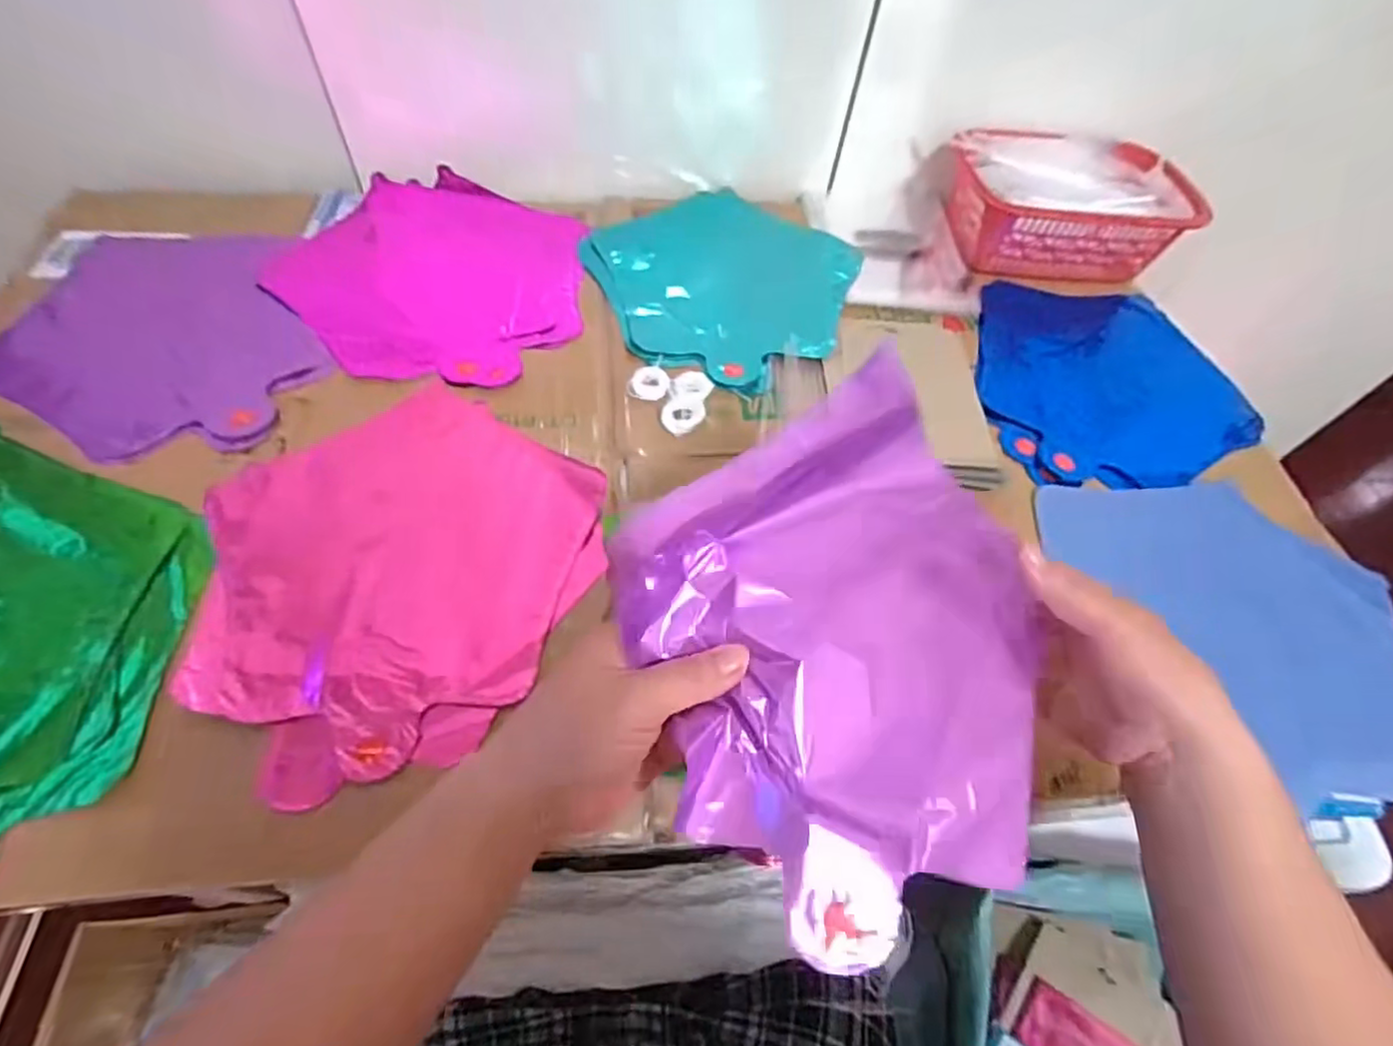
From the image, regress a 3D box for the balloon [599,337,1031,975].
[{"bbox_3d":[0.077,0.047,0.279,0.189,0.074,0.179,-31,65,-22],"label":"balloon"}]

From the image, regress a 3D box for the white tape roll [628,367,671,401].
[{"bbox_3d":[-0.035,-0.104,0.498,0.029,0.008,0.028,2,58,-4],"label":"white tape roll"}]

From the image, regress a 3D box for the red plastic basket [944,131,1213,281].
[{"bbox_3d":[0.347,-0.300,0.624,0.212,0.067,0.134,-4,58,-7],"label":"red plastic basket"}]

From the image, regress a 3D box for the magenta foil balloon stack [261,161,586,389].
[{"bbox_3d":[-0.218,-0.217,0.571,0.250,0.023,0.252,11,57,2],"label":"magenta foil balloon stack"}]

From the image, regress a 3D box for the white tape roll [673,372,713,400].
[{"bbox_3d":[-0.001,-0.105,0.500,0.030,0.010,0.029,2,58,-4],"label":"white tape roll"}]

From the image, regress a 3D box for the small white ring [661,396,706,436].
[{"bbox_3d":[-0.010,-0.080,0.480,0.031,0.009,0.028,-28,64,-21],"label":"small white ring"}]

